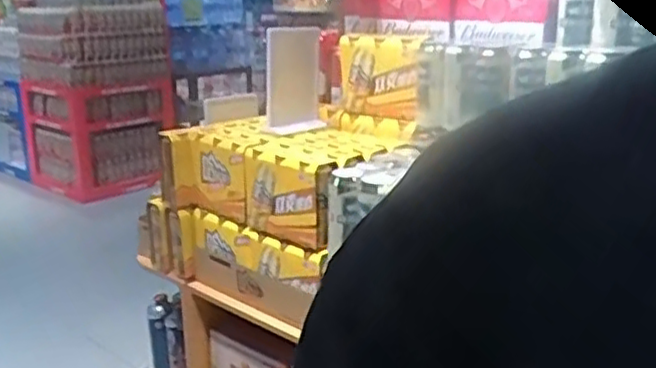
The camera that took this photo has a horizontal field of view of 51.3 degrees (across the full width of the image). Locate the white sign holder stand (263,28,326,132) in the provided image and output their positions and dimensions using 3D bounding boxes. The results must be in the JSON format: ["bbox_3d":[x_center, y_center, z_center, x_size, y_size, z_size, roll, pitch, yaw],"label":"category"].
[{"bbox_3d":[-0.064,-0.217,1.412,0.018,0.210,0.200,2,12,35],"label":"white sign holder stand"}]

